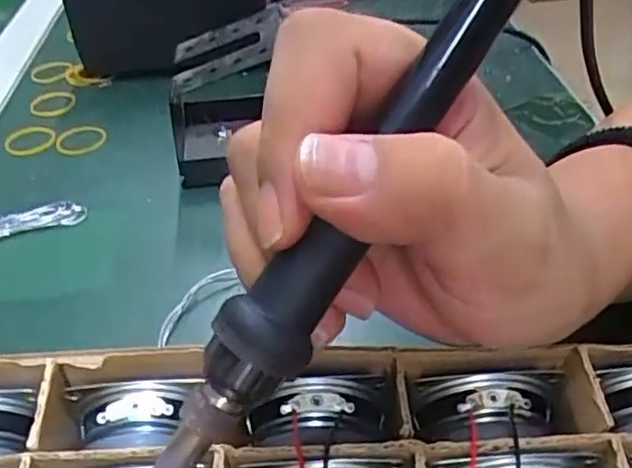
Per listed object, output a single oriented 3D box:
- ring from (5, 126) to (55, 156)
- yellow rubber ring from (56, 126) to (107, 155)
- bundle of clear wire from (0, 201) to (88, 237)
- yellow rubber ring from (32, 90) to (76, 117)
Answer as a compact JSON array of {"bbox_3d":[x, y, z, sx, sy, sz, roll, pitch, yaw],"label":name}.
[{"bbox_3d":[-0.187,-0.062,0.425,0.032,0.004,0.032,-2,40,2],"label":"ring"},{"bbox_3d":[-0.152,-0.062,0.421,0.032,0.004,0.030,-2,40,2],"label":"yellow rubber ring"},{"bbox_3d":[-0.156,-0.008,0.350,0.061,0.006,0.022,-12,40,-10],"label":"bundle of clear wire"},{"bbox_3d":[-0.190,-0.095,0.468,0.031,0.004,0.034,-2,40,2],"label":"yellow rubber ring"}]

